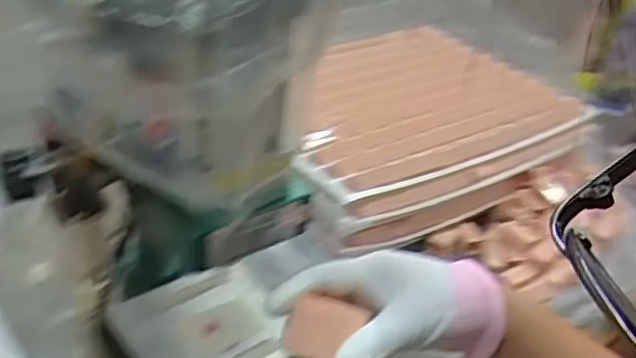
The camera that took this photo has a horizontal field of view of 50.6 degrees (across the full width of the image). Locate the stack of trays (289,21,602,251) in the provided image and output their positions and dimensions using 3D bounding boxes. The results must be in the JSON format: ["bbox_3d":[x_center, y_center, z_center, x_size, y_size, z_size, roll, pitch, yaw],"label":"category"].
[{"bbox_3d":[0.097,-0.076,0.800,0.393,0.079,0.296,-19,42,-34],"label":"stack of trays"}]

